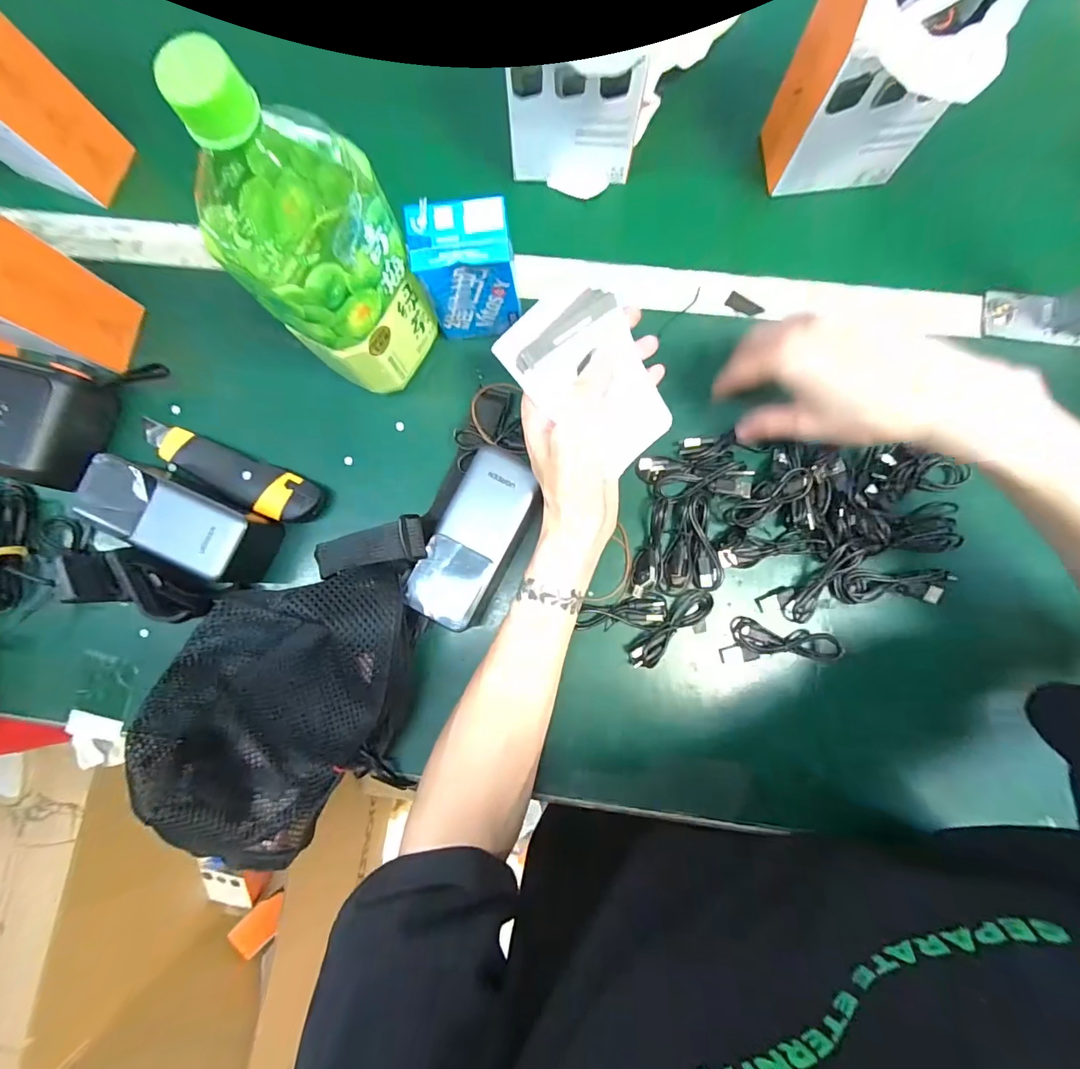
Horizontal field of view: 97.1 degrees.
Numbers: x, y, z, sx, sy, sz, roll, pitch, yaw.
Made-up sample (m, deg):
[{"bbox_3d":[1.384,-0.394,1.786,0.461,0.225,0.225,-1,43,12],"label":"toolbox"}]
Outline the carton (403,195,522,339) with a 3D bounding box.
[{"bbox_3d":[-0.048,-0.179,0.339,0.063,0.107,0.036,-6,82,2],"label":"carton"}]

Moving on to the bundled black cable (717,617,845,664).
[{"bbox_3d":[0.186,0.080,0.362,0.095,0.012,0.032,0,83,3],"label":"bundled black cable"}]

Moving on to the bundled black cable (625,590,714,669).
[{"bbox_3d":[0.100,0.072,0.364,0.078,0.013,0.023,-41,83,-3],"label":"bundled black cable"}]

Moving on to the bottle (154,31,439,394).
[{"bbox_3d":[-0.133,-0.168,0.284,0.073,0.205,0.079,29,85,6],"label":"bottle"}]

